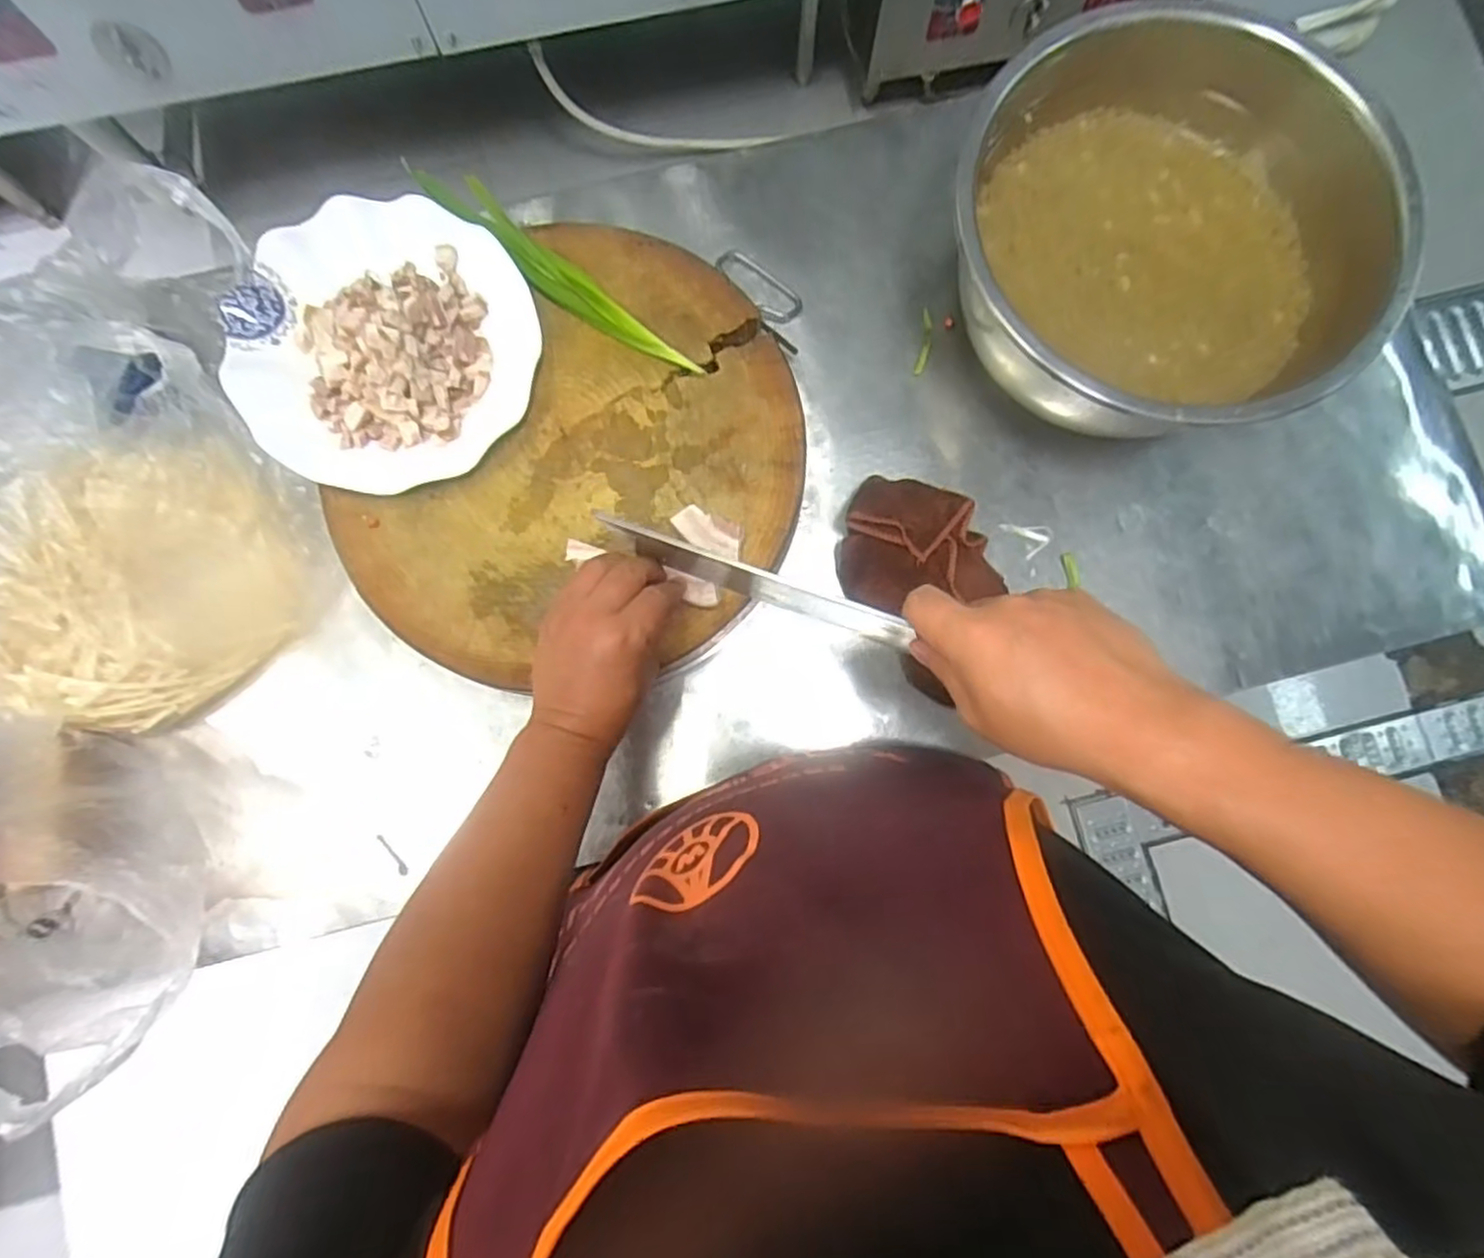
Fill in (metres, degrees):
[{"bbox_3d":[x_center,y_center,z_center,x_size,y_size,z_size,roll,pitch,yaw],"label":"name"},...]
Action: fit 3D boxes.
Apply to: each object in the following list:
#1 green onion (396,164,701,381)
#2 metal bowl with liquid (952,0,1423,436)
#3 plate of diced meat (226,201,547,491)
[{"bbox_3d":[-0.143,-0.270,0.541,0.255,0.025,0.032,40,84,5],"label":"green onion"},{"bbox_3d":[0.318,-0.301,0.572,0.309,0.133,0.321,0,83,0],"label":"metal bowl with liquid"},{"bbox_3d":[-0.264,-0.212,0.523,0.214,0.050,0.202,0,83,0],"label":"plate of diced meat"}]

